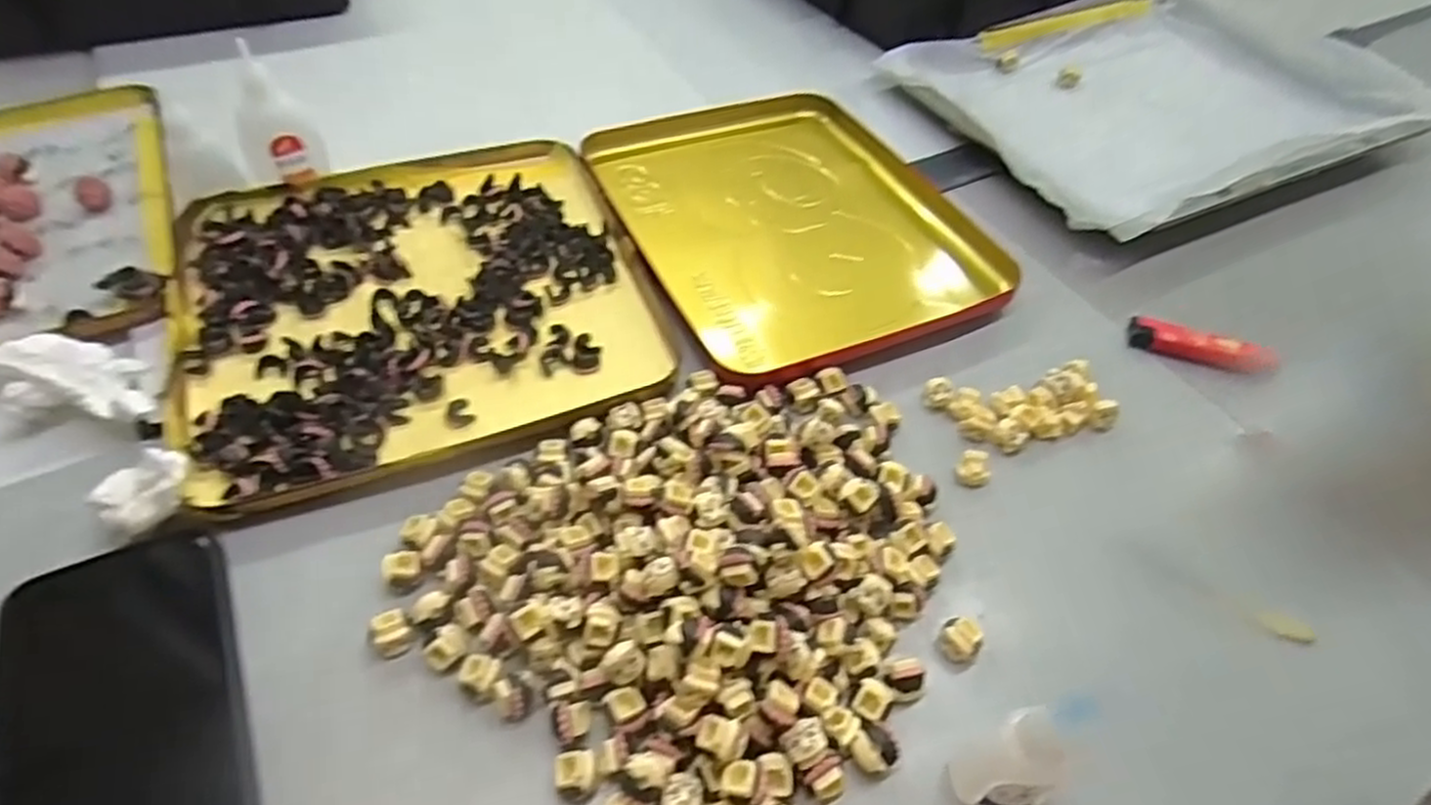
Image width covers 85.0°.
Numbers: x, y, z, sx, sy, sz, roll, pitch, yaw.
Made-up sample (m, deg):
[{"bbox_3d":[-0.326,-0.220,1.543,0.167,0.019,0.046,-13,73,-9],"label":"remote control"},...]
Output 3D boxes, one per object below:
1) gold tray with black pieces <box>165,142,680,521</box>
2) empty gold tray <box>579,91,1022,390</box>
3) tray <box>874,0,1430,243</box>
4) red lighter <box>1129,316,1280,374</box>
[{"bbox_3d":[-0.167,-0.064,0.439,0.240,0.013,0.242,-17,53,-17],"label":"gold tray with black pieces"},{"bbox_3d":[0.045,-0.122,0.500,0.196,0.016,0.252,-17,53,-17],"label":"empty gold tray"},{"bbox_3d":[0.354,-0.243,0.610,0.407,0.028,0.258,-21,54,-20],"label":"tray"},{"bbox_3d":[0.278,-0.033,0.443,0.076,0.009,0.021,17,51,11],"label":"red lighter"}]

